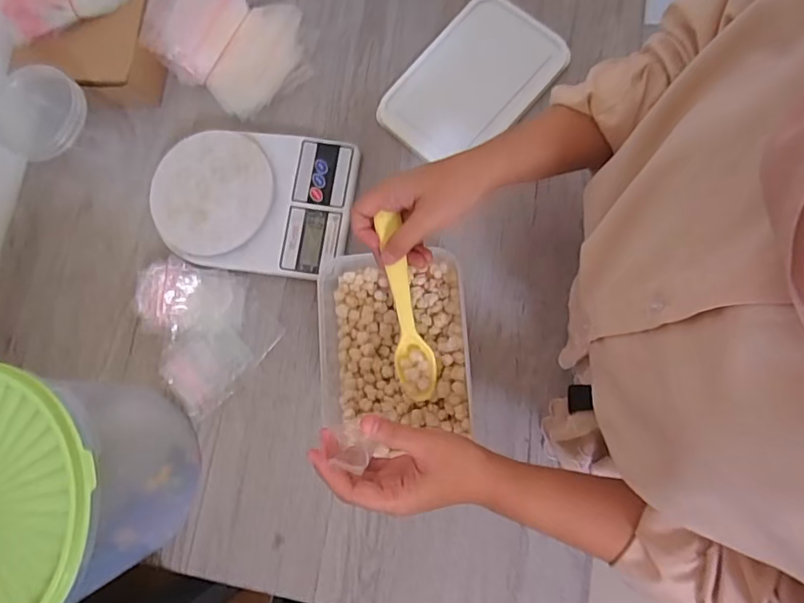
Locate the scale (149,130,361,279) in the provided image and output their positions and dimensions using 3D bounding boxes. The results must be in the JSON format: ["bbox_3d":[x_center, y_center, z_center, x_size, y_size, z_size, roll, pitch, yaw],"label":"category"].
[{"bbox_3d":[-0.156,-0.105,0.549,0.209,0.041,0.151,5,82,9],"label":"scale"}]

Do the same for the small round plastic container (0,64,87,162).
[{"bbox_3d":[-0.377,-0.194,0.541,0.079,0.026,0.094,-3,84,-23],"label":"small round plastic container"}]

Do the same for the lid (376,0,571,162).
[{"bbox_3d":[0.076,-0.229,0.539,0.117,0.022,0.182,42,89,12],"label":"lid"}]

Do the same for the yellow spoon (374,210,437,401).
[{"bbox_3d":[0.003,0.005,0.411,0.030,0.011,0.148,-10,96,-1],"label":"yellow spoon"}]

